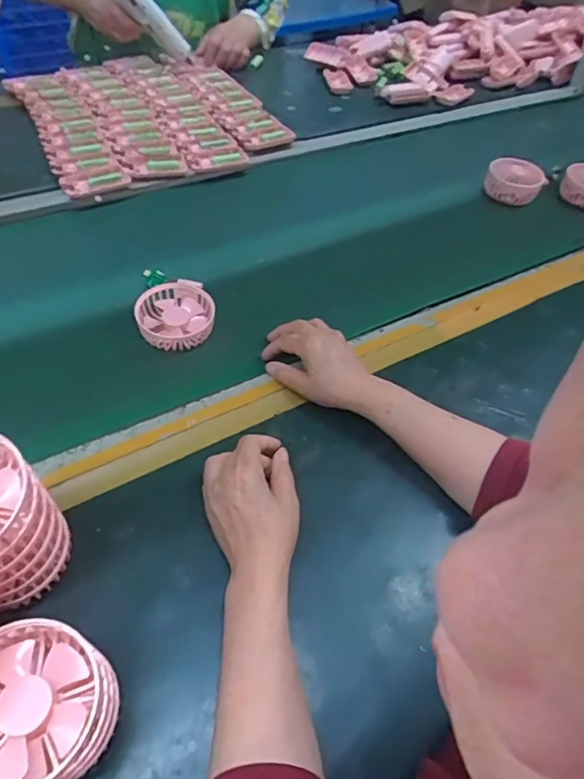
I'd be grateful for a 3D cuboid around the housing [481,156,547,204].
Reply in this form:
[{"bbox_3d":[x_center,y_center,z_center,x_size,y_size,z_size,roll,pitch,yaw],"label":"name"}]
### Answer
[{"bbox_3d":[0.367,-0.345,0.869,0.092,0.046,0.083,21,52,10],"label":"housing"}]

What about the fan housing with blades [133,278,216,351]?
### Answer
[{"bbox_3d":[-0.138,-0.086,0.630,0.089,0.032,0.089,3,51,-4],"label":"fan housing with blades"}]

